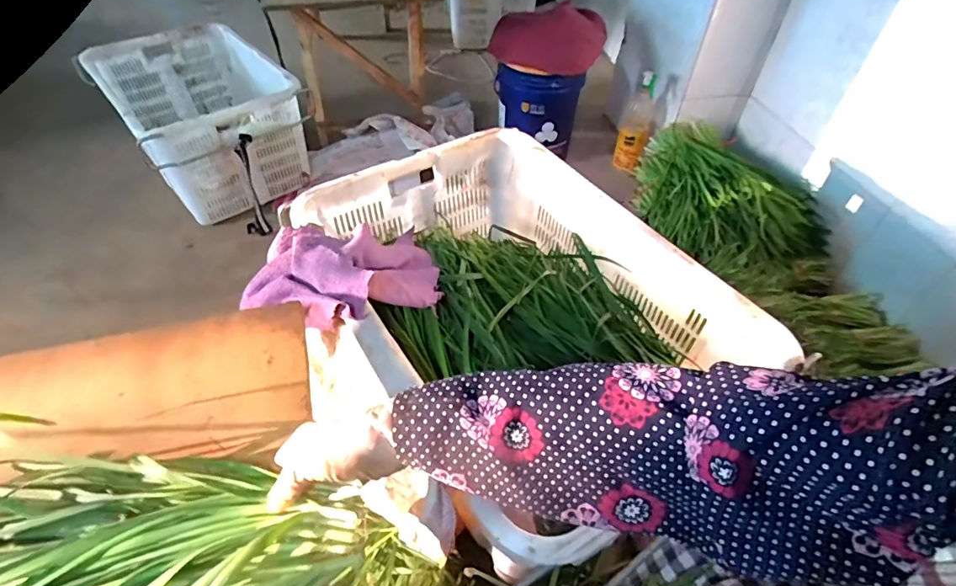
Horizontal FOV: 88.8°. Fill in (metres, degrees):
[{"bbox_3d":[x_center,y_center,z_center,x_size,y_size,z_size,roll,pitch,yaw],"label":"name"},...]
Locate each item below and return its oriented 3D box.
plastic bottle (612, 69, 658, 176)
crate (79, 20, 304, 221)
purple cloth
[{"bbox_3d":[0.531,-0.559,1.647,0.100,0.328,0.121,13,49,11],"label":"plastic bottle"},{"bbox_3d":[-0.888,-0.566,1.611,0.459,0.338,0.632,-34,56,-27],"label":"crate"},{"bbox_3d":[-0.186,-0.022,0.727,0.268,0.119,0.200,-19,51,-16],"label":"purple cloth"}]

